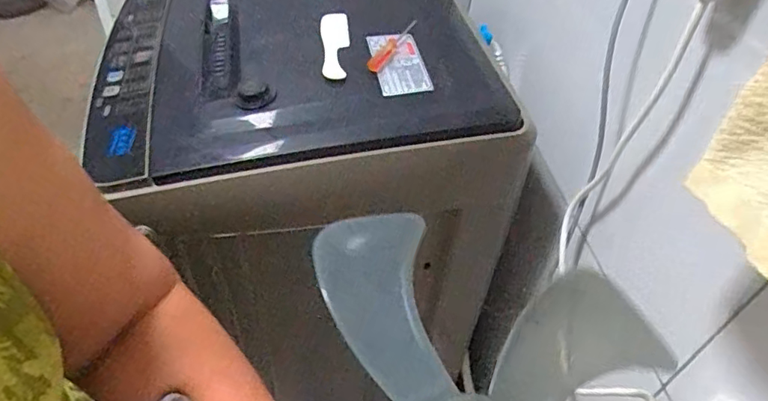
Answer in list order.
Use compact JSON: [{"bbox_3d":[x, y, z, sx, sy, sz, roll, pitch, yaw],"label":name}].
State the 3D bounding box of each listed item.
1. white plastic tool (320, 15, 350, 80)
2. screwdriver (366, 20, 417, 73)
[{"bbox_3d":[-0.064,-0.202,0.690,0.037,0.014,0.140,0,46,-6],"label":"white plastic tool"},{"bbox_3d":[0.009,-0.203,0.690,0.022,0.014,0.119,22,48,16],"label":"screwdriver"}]

